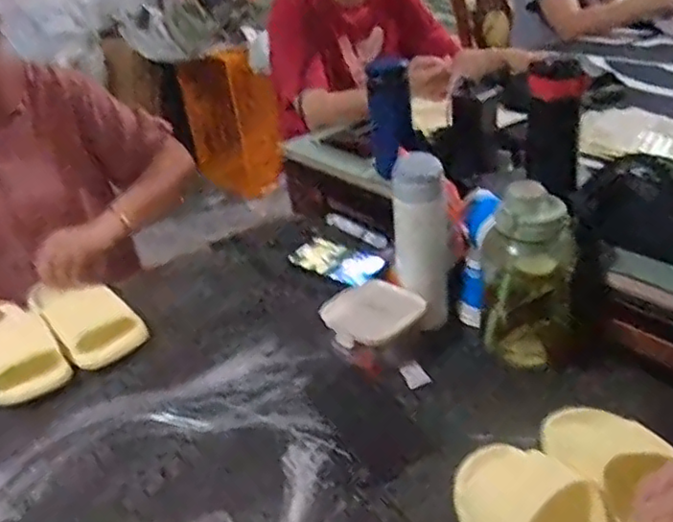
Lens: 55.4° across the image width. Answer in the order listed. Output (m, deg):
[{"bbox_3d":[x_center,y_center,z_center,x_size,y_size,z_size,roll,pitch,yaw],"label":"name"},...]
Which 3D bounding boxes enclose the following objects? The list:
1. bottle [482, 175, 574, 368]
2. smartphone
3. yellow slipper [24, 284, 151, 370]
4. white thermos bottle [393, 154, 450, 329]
[{"bbox_3d":[0.215,0.017,0.728,0.096,0.199,0.078,1,32,15],"label":"bottle"},{"bbox_3d":[-0.002,-0.002,1.013,0.156,0.010,0.078,22,50,39],"label":"smartphone"},{"bbox_3d":[-0.376,0.078,0.939,0.231,0.063,0.109,21,41,40],"label":"yellow slipper"},{"bbox_3d":[0.108,-0.014,0.815,0.069,0.225,0.079,-4,31,7],"label":"white thermos bottle"}]

